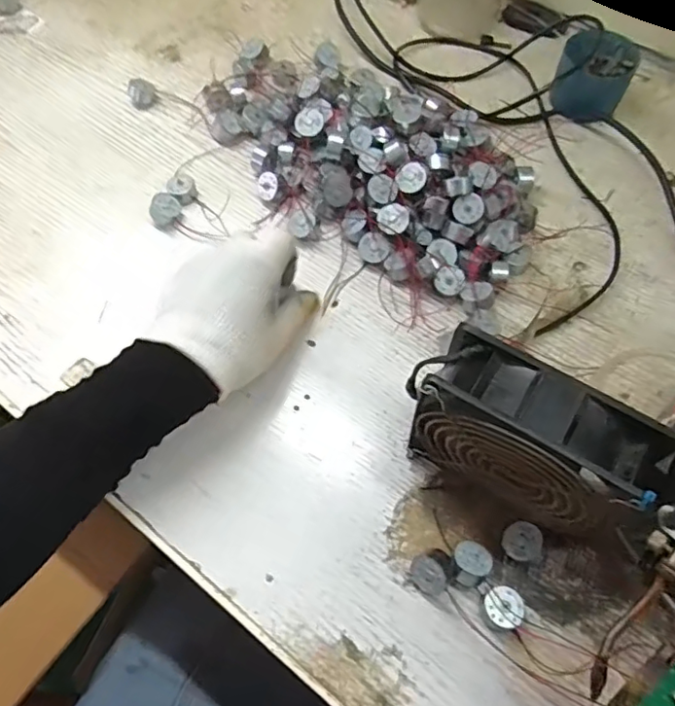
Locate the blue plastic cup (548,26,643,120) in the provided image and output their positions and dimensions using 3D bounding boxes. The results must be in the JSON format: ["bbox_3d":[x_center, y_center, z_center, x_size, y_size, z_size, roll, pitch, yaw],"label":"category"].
[{"bbox_3d":[0.233,-0.251,0.521,0.066,0.050,0.061,19,66,9],"label":"blue plastic cup"}]

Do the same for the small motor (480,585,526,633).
[{"bbox_3d":[0.098,0.152,0.337,0.023,0.016,0.024,0,64,0],"label":"small motor"}]

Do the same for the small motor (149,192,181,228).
[{"bbox_3d":[-0.146,-0.121,0.481,0.024,0.010,0.028,-12,104,-25],"label":"small motor"}]

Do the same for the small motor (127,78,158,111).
[{"bbox_3d":[-0.189,-0.252,0.549,0.025,0.018,0.024,-17,65,-8],"label":"small motor"}]

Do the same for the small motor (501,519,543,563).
[{"bbox_3d":[0.113,0.117,0.352,0.021,0.020,0.023,0,64,0],"label":"small motor"}]

